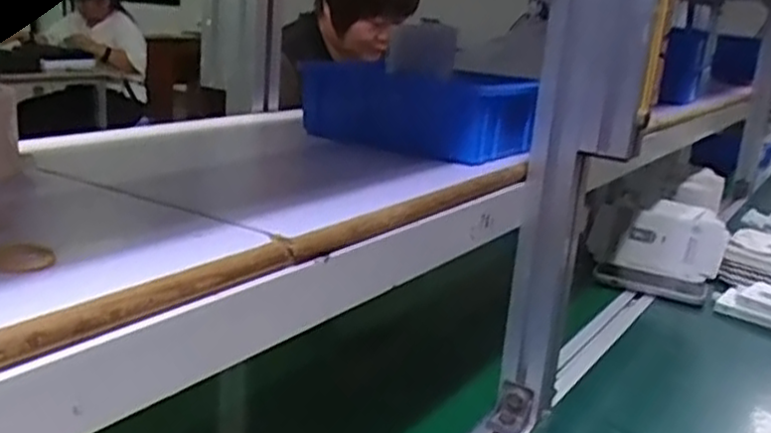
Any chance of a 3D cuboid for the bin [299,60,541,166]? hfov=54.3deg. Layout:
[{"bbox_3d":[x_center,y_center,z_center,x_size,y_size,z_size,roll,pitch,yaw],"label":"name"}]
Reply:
[{"bbox_3d":[0.030,-0.092,0.651,0.197,0.071,0.090,15,19,35],"label":"bin"}]

